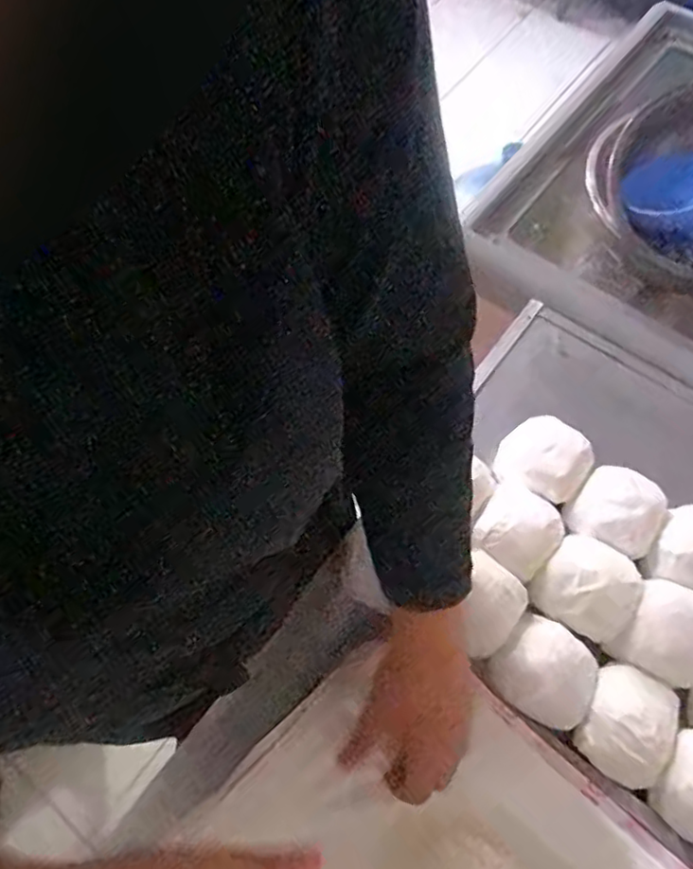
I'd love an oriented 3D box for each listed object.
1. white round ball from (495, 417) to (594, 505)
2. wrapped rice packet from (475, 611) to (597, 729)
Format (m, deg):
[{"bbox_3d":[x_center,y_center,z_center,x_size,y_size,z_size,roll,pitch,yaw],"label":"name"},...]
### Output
[{"bbox_3d":[0.185,0.020,0.590,0.080,0.041,0.071,32,69,15],"label":"white round ball"},{"bbox_3d":[0.162,0.191,0.510,0.079,0.040,0.080,42,72,18],"label":"wrapped rice packet"}]

